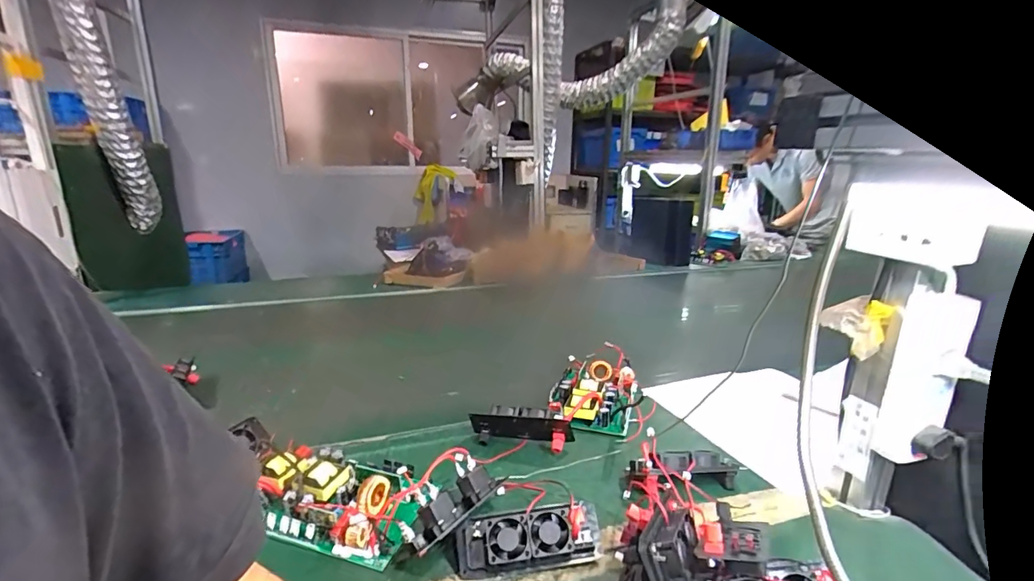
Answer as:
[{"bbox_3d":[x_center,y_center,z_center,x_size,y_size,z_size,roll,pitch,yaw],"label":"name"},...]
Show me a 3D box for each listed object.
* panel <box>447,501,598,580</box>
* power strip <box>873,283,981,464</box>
[{"bbox_3d":[0.006,0.248,0.479,0.147,0.044,0.054,0,15,-4],"label":"panel"},{"bbox_3d":[0.404,0.089,0.479,0.034,0.173,0.054,-14,21,-43],"label":"power strip"}]

